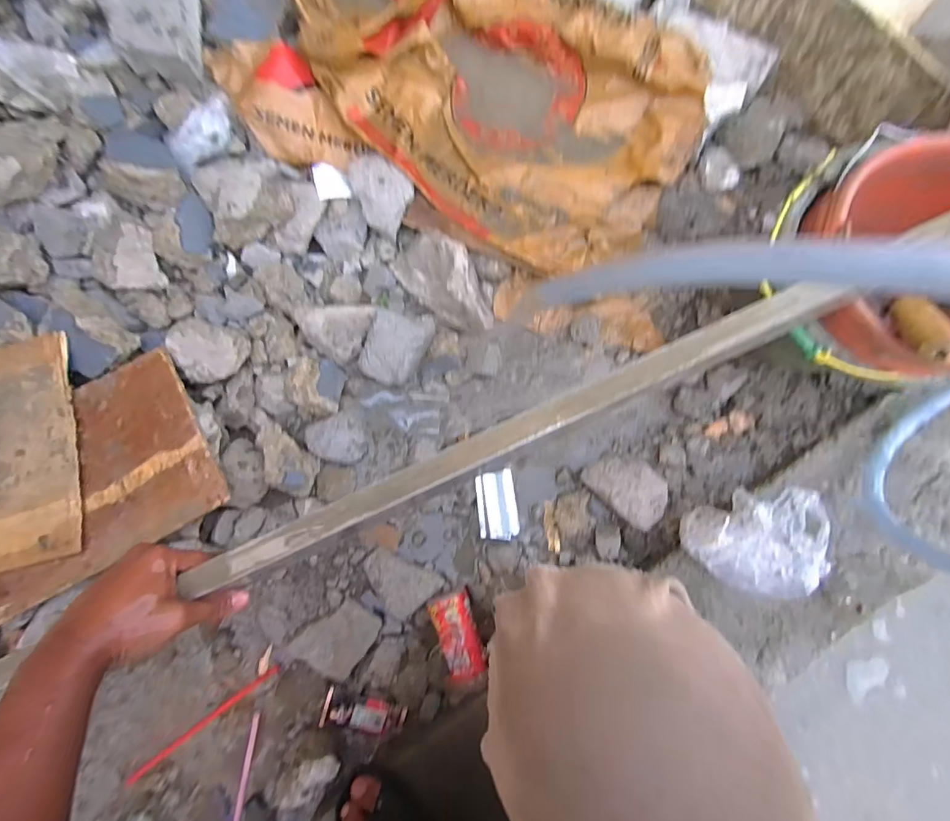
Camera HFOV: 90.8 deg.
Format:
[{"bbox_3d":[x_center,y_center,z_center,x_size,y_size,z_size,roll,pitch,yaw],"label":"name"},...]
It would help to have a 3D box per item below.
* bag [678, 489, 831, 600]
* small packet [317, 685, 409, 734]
[{"bbox_3d":[0.354,0.159,0.574,0.167,0.065,0.125,3,79,2],"label":"bag"},{"bbox_3d":[-0.154,0.423,0.649,0.112,0.014,0.048,13,79,4],"label":"small packet"}]

